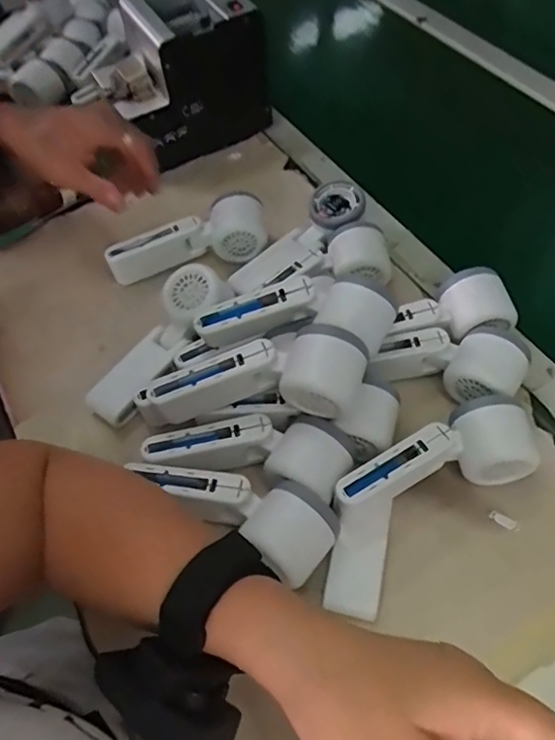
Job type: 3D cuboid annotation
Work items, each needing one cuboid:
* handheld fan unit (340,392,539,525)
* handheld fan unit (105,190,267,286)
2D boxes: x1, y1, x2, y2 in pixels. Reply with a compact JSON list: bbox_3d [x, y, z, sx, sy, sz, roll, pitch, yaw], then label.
[{"bbox_3d":[0.124,0.073,0.434,0.171,0.056,0.060,-16,56,-5],"label":"handheld fan unit"},{"bbox_3d":[-0.097,-0.144,0.585,0.168,0.063,0.053,-12,57,-5],"label":"handheld fan unit"}]

